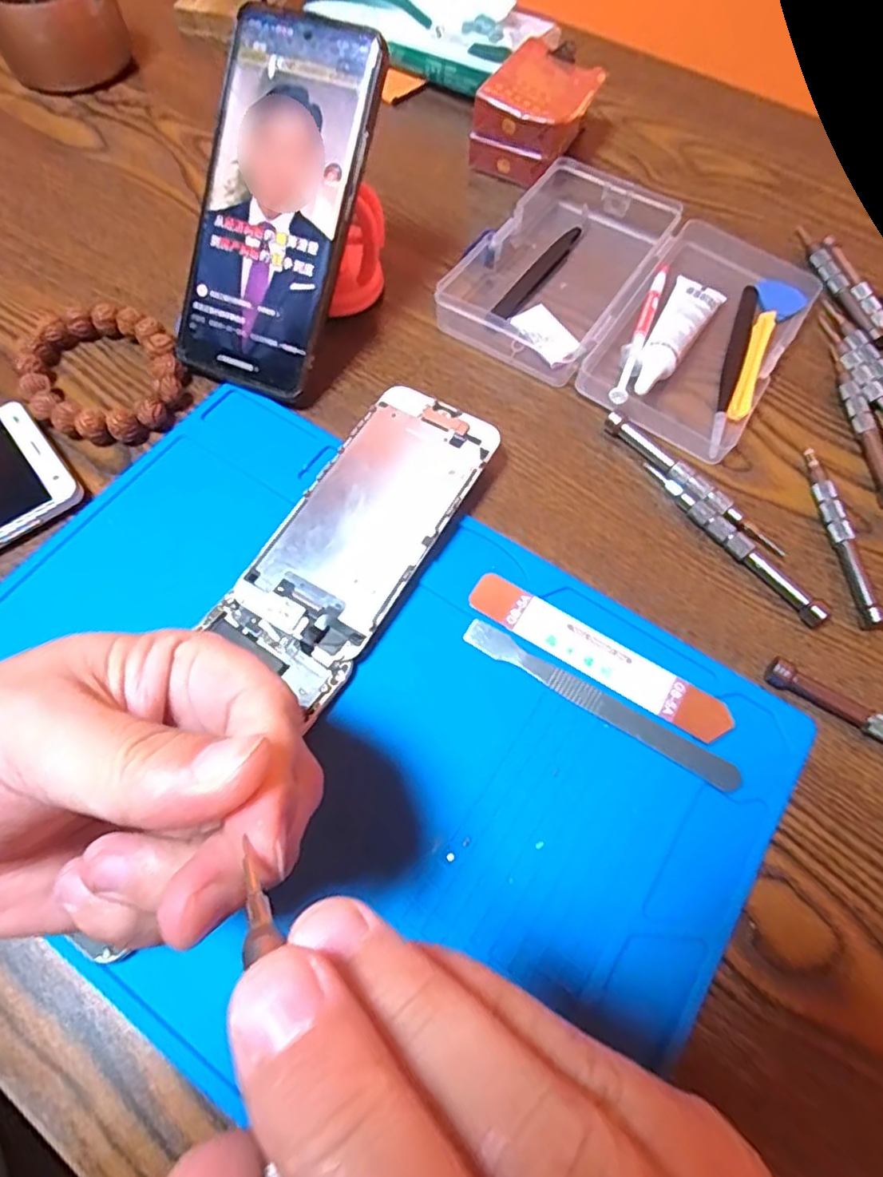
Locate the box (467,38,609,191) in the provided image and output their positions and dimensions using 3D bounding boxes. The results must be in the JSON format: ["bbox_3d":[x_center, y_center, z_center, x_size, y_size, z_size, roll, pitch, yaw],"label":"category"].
[{"bbox_3d":[0.065,-0.311,0.404,0.061,0.044,0.096,26,67,10],"label":"box"}]

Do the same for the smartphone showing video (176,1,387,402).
[{"bbox_3d":[-0.081,-0.182,0.298,0.071,0.012,0.162,24,107,10],"label":"smartphone showing video"}]

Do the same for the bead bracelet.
[{"bbox_3d":[-0.176,-0.112,0.321,0.075,0.017,0.088,-27,68,-13],"label":"bead bracelet"}]

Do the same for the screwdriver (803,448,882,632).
[{"bbox_3d":[0.189,-0.026,0.290,0.012,0.012,0.093,-4,65,-3],"label":"screwdriver"}]

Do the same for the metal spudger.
[{"bbox_3d":[0.064,0.047,0.255,0.121,0.004,0.011,29,75,13],"label":"metal spudger"}]

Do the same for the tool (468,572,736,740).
[{"bbox_3d":[0.066,0.028,0.263,0.115,0.004,0.021,30,67,12],"label":"tool"}]

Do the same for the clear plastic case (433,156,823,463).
[{"bbox_3d":[0.108,-0.169,0.347,0.175,0.022,0.154,31,68,12],"label":"clear plastic case"}]

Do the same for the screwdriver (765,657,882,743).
[{"bbox_3d":[0.184,0.060,0.249,0.107,0.010,0.010,29,67,12],"label":"screwdriver"}]

